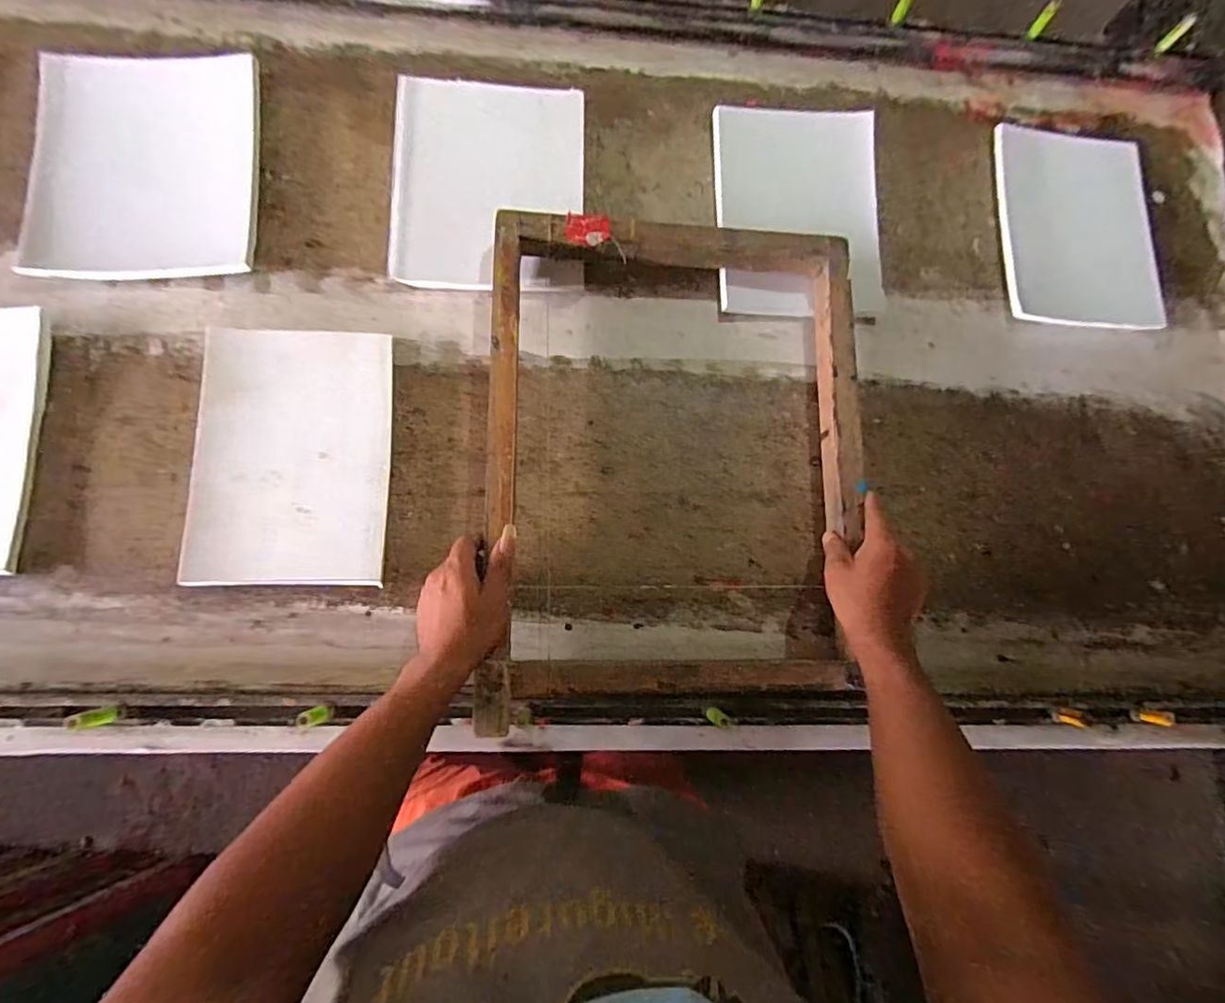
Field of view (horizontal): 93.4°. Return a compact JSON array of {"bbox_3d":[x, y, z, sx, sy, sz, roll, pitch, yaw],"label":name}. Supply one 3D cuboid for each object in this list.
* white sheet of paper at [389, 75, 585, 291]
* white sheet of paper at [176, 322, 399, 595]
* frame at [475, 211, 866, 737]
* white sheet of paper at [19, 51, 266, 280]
[{"bbox_3d":[-0.146,-0.375,0.684,0.218,0.032,0.254,1,82,-6],"label":"white sheet of paper"},{"bbox_3d":[-0.339,-0.047,0.618,0.195,0.029,0.267,1,82,-6],"label":"white sheet of paper"},{"bbox_3d":[0.073,-0.048,0.603,0.395,0.049,0.520,1,82,-6],"label":"frame"},{"bbox_3d":[-0.530,-0.381,0.647,0.232,0.037,0.277,-1,82,-6],"label":"white sheet of paper"}]

